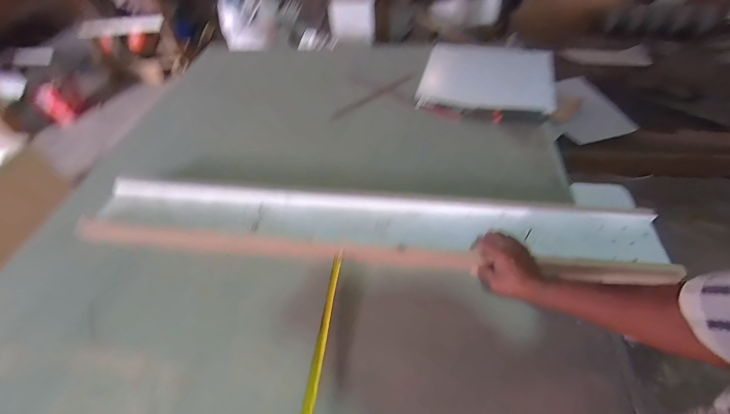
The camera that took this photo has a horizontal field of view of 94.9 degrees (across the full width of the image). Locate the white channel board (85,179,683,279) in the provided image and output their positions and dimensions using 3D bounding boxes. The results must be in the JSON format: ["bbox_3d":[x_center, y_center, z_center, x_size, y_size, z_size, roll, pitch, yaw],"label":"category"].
[{"bbox_3d":[-0.028,0.044,0.723,1.202,0.060,0.173,4,52,9],"label":"white channel board"}]

